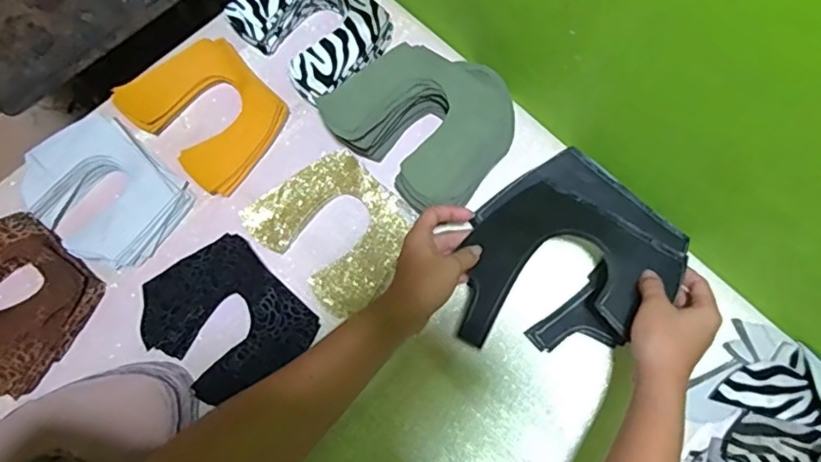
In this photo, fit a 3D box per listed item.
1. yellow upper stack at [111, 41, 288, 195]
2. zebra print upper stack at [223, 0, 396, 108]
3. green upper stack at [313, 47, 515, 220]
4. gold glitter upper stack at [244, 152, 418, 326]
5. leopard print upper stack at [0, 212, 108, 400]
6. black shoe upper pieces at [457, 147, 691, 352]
[{"bbox_3d":[-0.221,-0.132,0.619,0.159,0.034,0.126,41,77,11],"label":"yellow upper stack"},{"bbox_3d":[-0.104,-0.228,0.635,0.134,0.047,0.152,-43,78,-12],"label":"zebra print upper stack"},{"bbox_3d":[0.014,-0.115,0.592,0.172,0.073,0.156,40,77,11],"label":"green upper stack"},{"bbox_3d":[-0.077,-0.004,0.588,0.154,0.020,0.129,42,78,12],"label":"gold glitter upper stack"},{"bbox_3d":[-0.396,0.063,0.561,0.160,0.030,0.134,41,77,11],"label":"leopard print upper stack"},{"bbox_3d":[0.147,0.030,0.544,0.167,0.073,0.231,37,77,10],"label":"black shoe upper pieces"}]

